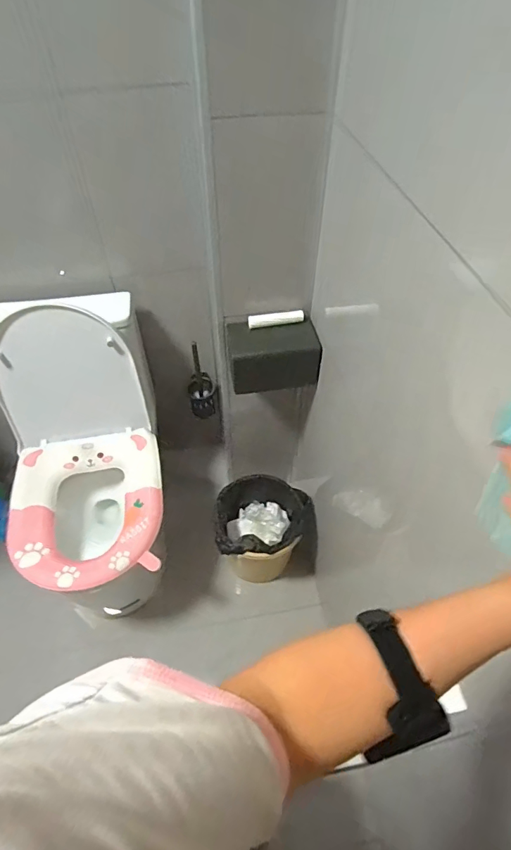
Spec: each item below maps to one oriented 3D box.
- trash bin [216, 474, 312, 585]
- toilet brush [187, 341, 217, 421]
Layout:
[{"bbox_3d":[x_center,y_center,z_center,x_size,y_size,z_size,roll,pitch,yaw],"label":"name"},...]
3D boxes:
[{"bbox_3d":[0.002,0.343,1.414,0.273,0.304,0.286,17,52,13],"label":"trash bin"},{"bbox_3d":[-0.181,-0.153,1.455,0.092,0.306,0.093,-11,51,-9],"label":"toilet brush"}]

